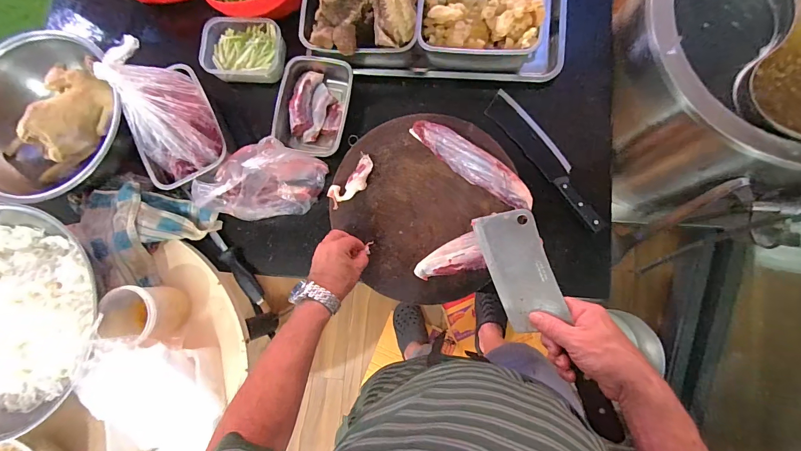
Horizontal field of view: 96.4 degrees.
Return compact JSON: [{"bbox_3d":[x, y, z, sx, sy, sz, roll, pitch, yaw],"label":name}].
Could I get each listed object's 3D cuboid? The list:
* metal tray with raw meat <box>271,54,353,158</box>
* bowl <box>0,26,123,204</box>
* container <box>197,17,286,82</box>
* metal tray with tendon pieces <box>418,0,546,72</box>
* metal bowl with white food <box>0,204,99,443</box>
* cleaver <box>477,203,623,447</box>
[{"bbox_3d":[-0.159,-0.223,0.682,0.133,0.057,0.192,9,85,6],"label":"metal tray with raw meat"},{"bbox_3d":[-0.634,-0.192,0.674,0.295,0.120,0.294,-1,84,5],"label":"bowl"},{"bbox_3d":[-0.302,-0.338,0.704,0.156,0.046,0.114,3,84,5],"label":"container"},{"bbox_3d":[0.141,-0.364,0.643,0.205,0.087,0.145,4,84,6],"label":"metal tray with tendon pieces"},{"bbox_3d":[-0.645,0.146,0.576,0.362,0.079,0.297,36,88,8],"label":"metal bowl with white food"},{"bbox_3d":[0.180,0.109,0.447,0.077,0.031,0.286,-24,69,2],"label":"cleaver"}]

